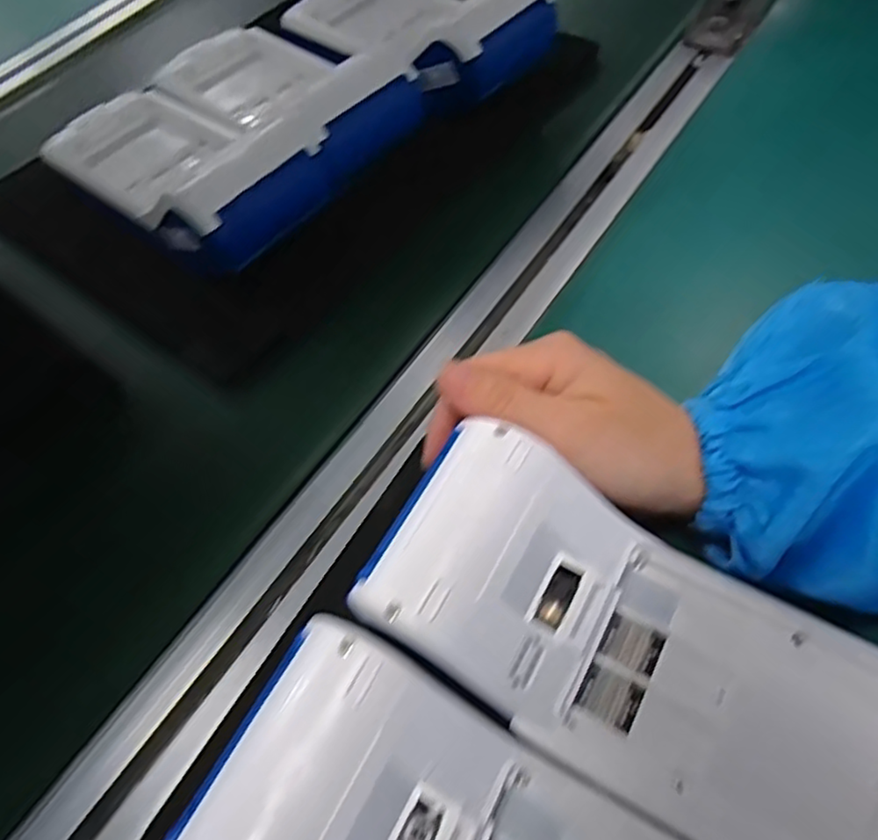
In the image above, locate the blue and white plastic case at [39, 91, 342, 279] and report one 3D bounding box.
[{"bbox_3d":[-0.150,-0.150,0.371,0.188,0.051,0.091,36,67,24],"label":"blue and white plastic case"}]

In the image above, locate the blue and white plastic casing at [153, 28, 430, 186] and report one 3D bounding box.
[{"bbox_3d":[-0.100,-0.204,0.400,0.095,0.052,0.192,-39,62,-18],"label":"blue and white plastic casing"}]

